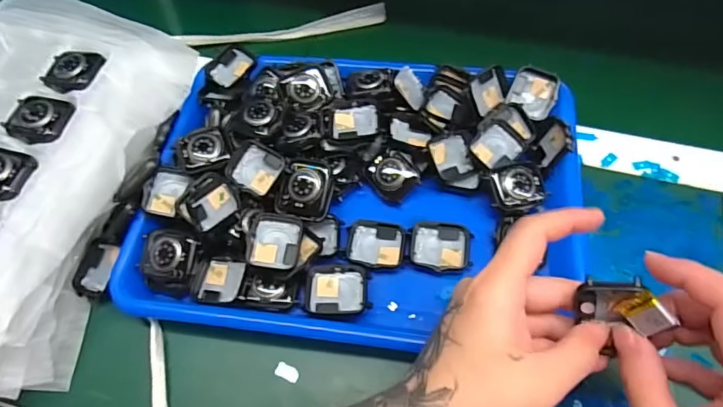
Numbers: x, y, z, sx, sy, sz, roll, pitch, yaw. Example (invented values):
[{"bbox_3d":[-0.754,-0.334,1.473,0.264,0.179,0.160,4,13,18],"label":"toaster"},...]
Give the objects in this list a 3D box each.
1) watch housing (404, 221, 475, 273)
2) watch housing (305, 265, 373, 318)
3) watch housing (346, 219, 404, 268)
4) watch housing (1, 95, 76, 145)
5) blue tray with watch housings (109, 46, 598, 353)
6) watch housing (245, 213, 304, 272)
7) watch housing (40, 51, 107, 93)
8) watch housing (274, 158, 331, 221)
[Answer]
[{"bbox_3d":[0.058,0.033,0.360,0.047,0.011,0.038,7,60,8],"label":"watch housing"},{"bbox_3d":[-0.017,0.063,0.341,0.045,0.011,0.036,1,60,5],"label":"watch housing"},{"bbox_3d":[0.011,0.031,0.364,0.042,0.007,0.036,3,60,6],"label":"watch housing"},{"bbox_3d":[-0.242,-0.063,0.357,0.046,0.007,0.039,11,61,10],"label":"watch housing"},{"bbox_3d":[-0.001,-0.015,0.375,0.336,0.045,0.238,3,60,6],"label":"blue tray with watch housings"},{"bbox_3d":[-0.064,0.028,0.353,0.038,0.015,0.042,2,60,5],"label":"watch housing"},{"bbox_3d":[-0.229,-0.105,0.377,0.044,0.011,0.038,16,62,13],"label":"watch housing"},{"bbox_3d":[-0.042,-0.011,0.363,0.040,0.013,0.044,11,87,6],"label":"watch housing"}]

